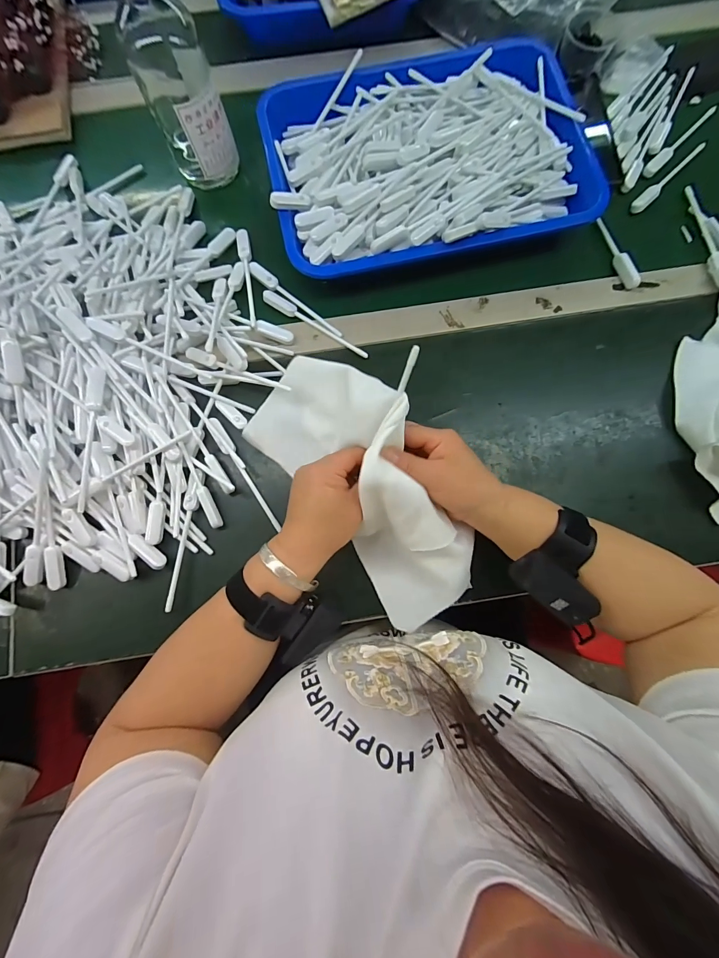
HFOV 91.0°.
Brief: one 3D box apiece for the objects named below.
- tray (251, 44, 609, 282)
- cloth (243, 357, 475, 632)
[{"bbox_3d":[0.081,-0.375,0.416,0.367,0.047,0.277,-12,80,-3],"label":"tray"},{"bbox_3d":[0.004,0.001,0.329,0.126,0.098,0.286,-34,82,-6],"label":"cloth"}]

